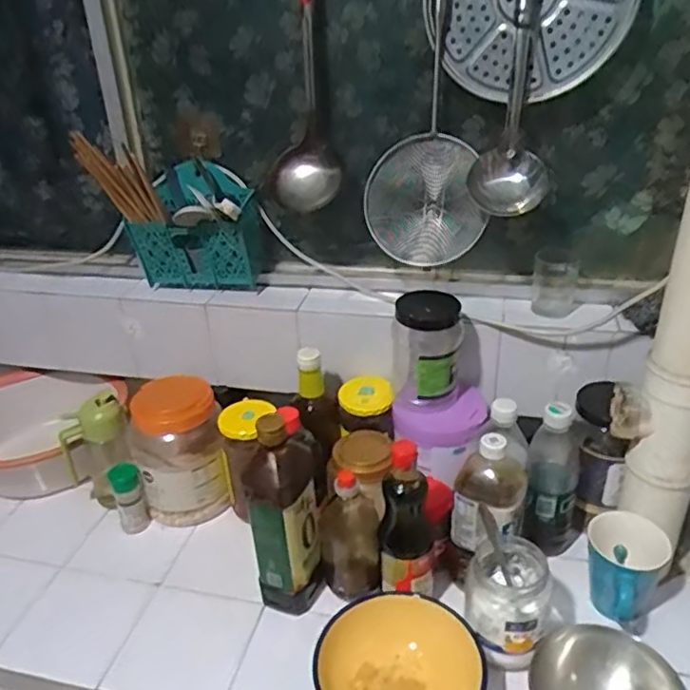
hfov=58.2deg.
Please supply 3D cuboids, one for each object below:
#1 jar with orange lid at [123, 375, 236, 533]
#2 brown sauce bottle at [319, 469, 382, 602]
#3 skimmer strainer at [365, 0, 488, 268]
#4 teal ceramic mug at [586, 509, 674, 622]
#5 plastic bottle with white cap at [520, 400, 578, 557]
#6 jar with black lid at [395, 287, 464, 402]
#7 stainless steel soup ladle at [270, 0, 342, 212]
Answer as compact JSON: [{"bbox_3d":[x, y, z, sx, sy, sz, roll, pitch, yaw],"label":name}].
[{"bbox_3d":[-0.252,0.158,0.928,0.126,0.193,0.128,-17,31,-24],"label":"jar with orange lid"},{"bbox_3d":[0.005,0.232,0.789,0.076,0.177,0.077,-2,28,1],"label":"brown sauce bottle"},{"bbox_3d":[0.100,-0.300,0.790,0.154,0.382,0.098,-2,28,2],"label":"skimmer strainer"},{"bbox_3d":[0.324,0.273,0.723,0.085,0.108,0.094,8,30,19],"label":"teal ceramic mug"},{"bbox_3d":[0.274,0.172,0.811,0.069,0.216,0.071,8,30,19],"label":"plastic bottle with white cap"},{"bbox_3d":[0.113,0.003,0.838,0.082,0.138,0.084,-2,28,1],"label":"jar with black lid"},{"bbox_3d":[-0.061,-0.364,0.816,0.095,0.357,0.093,-6,29,-7],"label":"stainless steel soup ladle"}]

